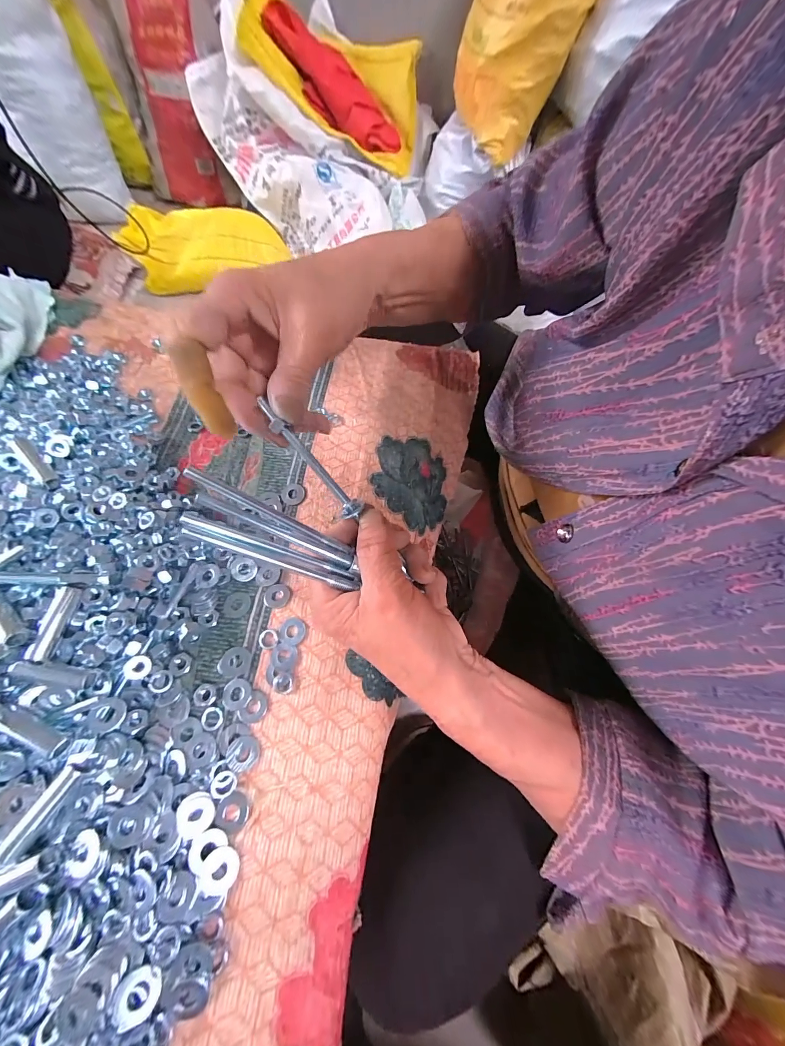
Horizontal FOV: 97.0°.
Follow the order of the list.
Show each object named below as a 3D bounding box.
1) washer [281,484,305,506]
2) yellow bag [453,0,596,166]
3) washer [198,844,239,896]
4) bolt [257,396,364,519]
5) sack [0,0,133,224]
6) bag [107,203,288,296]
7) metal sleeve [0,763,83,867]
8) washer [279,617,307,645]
[{"bbox_3d":[-0.084,-0.024,0.292,0.018,0.004,0.019,2,64,-4],"label":"washer"},{"bbox_3d":[0.392,-1.443,0.914,0.296,0.683,0.186,36,24,16],"label":"yellow bag"},{"bbox_3d":[-0.094,0.189,0.189,0.018,0.005,0.019,2,64,-4],"label":"washer"},{"bbox_3d":[-0.049,-0.037,0.208,0.013,0.008,0.084,-46,106,-22],"label":"bolt"},{"bbox_3d":[-0.973,-1.247,0.960,0.310,0.603,0.211,-28,70,-17],"label":"sack"},{"bbox_3d":[-0.578,-0.881,1.106,0.459,0.124,0.238,-9,65,-9],"label":"bag"},{"bbox_3d":[-0.187,0.153,0.185,0.010,0.012,0.044,27,65,8],"label":"metal sleeve"},{"bbox_3d":[-0.070,0.076,0.243,0.018,0.004,0.018,-3,65,-7],"label":"washer"}]

